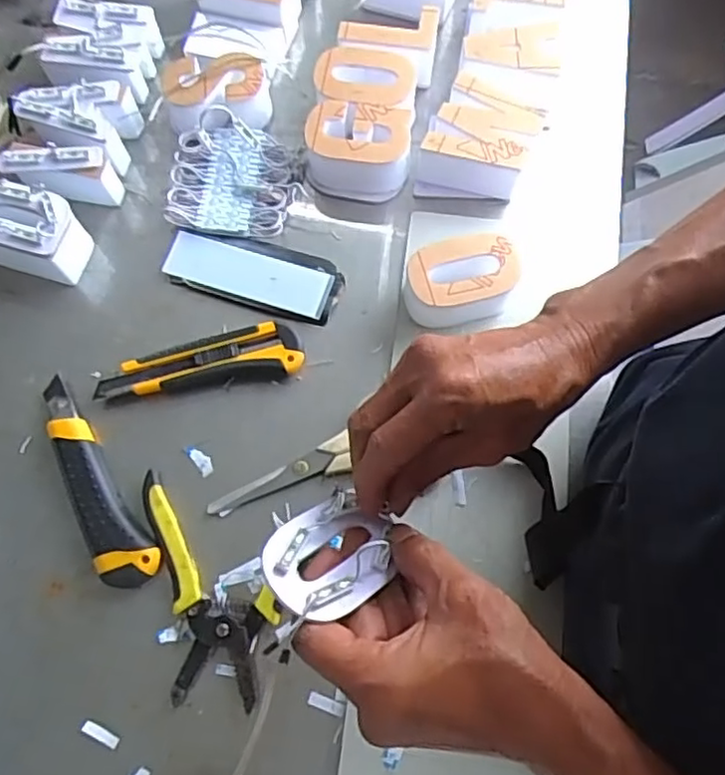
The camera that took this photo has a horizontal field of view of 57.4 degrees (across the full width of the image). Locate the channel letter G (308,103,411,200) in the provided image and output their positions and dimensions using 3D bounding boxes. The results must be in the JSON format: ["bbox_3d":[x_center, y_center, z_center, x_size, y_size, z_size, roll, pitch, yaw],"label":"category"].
[{"bbox_3d":[-0.004,-0.196,0.552,0.083,0.046,0.060,4,72,2],"label":"channel letter G"}]

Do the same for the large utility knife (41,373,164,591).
[{"bbox_3d":[-0.200,0.069,0.481,0.039,0.017,0.167,-33,74,-9],"label":"large utility knife"}]

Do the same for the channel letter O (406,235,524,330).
[{"bbox_3d":[0.076,-0.081,0.512,0.084,0.049,0.052,-11,72,-3],"label":"channel letter O"}]

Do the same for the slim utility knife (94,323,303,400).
[{"bbox_3d":[-0.124,-0.020,0.510,0.152,0.020,0.039,-7,72,-1],"label":"slim utility knife"}]

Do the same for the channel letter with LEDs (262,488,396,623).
[{"bbox_3d":[-0.014,0.082,0.329,0.052,0.011,0.078,48,38,17],"label":"channel letter with LEDs"}]

